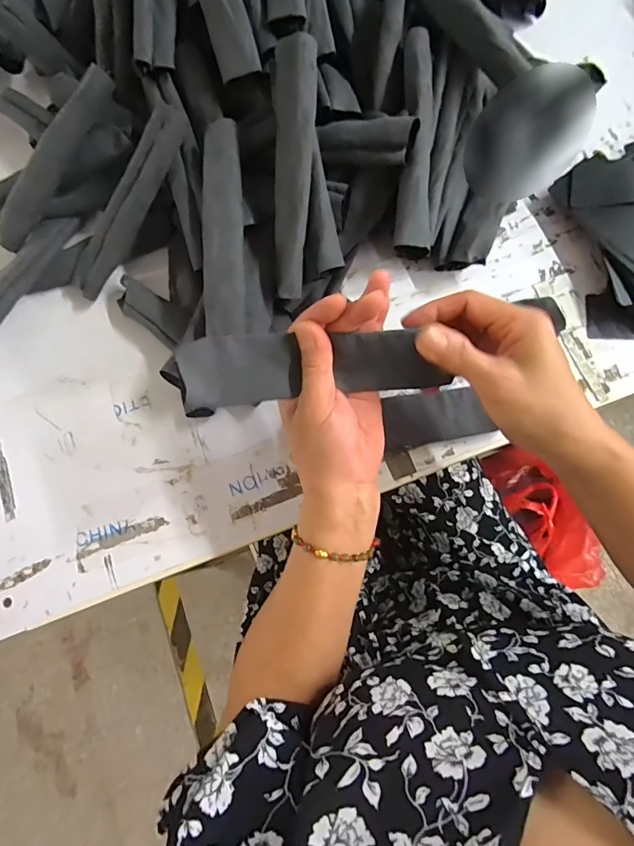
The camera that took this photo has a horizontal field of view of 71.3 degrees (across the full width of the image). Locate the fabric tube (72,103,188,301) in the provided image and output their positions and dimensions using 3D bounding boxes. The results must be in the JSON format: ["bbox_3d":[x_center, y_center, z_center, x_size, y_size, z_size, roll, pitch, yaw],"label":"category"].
[{"bbox_3d":[-0.176,-0.200,0.411,0.033,0.021,0.184,42,109,7],"label":"fabric tube"}]

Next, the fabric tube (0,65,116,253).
[{"bbox_3d":[-0.248,-0.242,0.414,0.183,0.026,0.021,-44,82,18],"label":"fabric tube"}]

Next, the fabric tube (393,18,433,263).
[{"bbox_3d":[0.082,-0.228,0.358,0.028,0.026,0.186,4,80,1],"label":"fabric tube"}]

